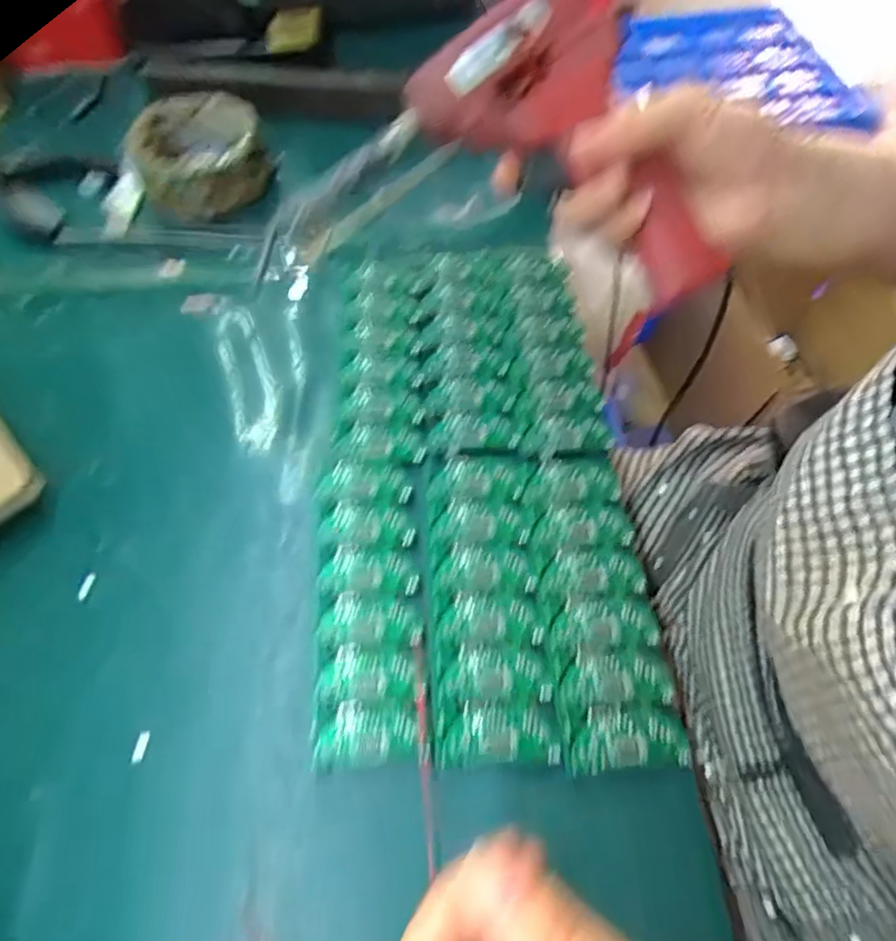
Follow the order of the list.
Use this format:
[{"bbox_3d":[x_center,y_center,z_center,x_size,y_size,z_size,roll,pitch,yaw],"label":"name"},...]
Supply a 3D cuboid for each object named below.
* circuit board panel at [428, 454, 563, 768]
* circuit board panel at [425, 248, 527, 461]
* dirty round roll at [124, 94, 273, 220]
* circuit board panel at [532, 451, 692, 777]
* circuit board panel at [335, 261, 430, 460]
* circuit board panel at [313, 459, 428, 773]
[{"bbox_3d":[0.018,0.056,0.288,0.051,0.004,0.145,-3,59,2],"label":"circuit board panel"},{"bbox_3d":[0.013,-0.076,0.362,0.049,0.005,0.148,-3,59,2],"label":"circuit board panel"},{"bbox_3d":[-0.172,-0.217,0.433,0.085,0.048,0.085,-1,59,3],"label":"dirty round roll"},{"bbox_3d":[0.068,0.056,0.287,0.049,0.004,0.146,-5,59,0],"label":"circuit board panel"},{"bbox_3d":[-0.036,-0.070,0.362,0.050,0.007,0.148,-3,59,2],"label":"circuit board panel"},{"bbox_3d":[-0.037,0.058,0.288,0.047,0.004,0.141,-6,59,0],"label":"circuit board panel"}]

